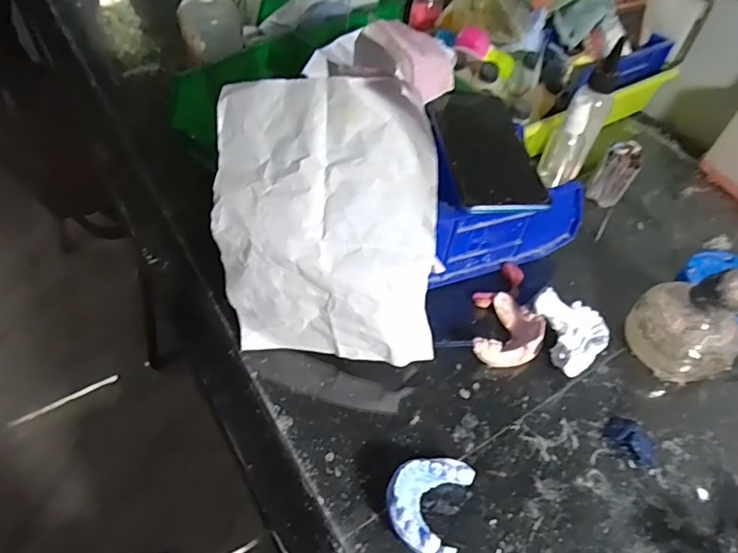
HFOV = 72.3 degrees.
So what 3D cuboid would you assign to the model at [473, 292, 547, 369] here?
[{"bbox_3d":[0.117,0.049,0.415,0.047,0.025,0.069,25,53,16],"label":"model"}]

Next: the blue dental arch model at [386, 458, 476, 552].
[{"bbox_3d":[0.037,0.145,0.325,0.049,0.027,0.061,17,51,10],"label":"blue dental arch model"}]

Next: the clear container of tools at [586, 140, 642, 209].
[{"bbox_3d":[0.257,-0.105,0.529,0.034,0.067,0.034,29,54,18],"label":"clear container of tools"}]

